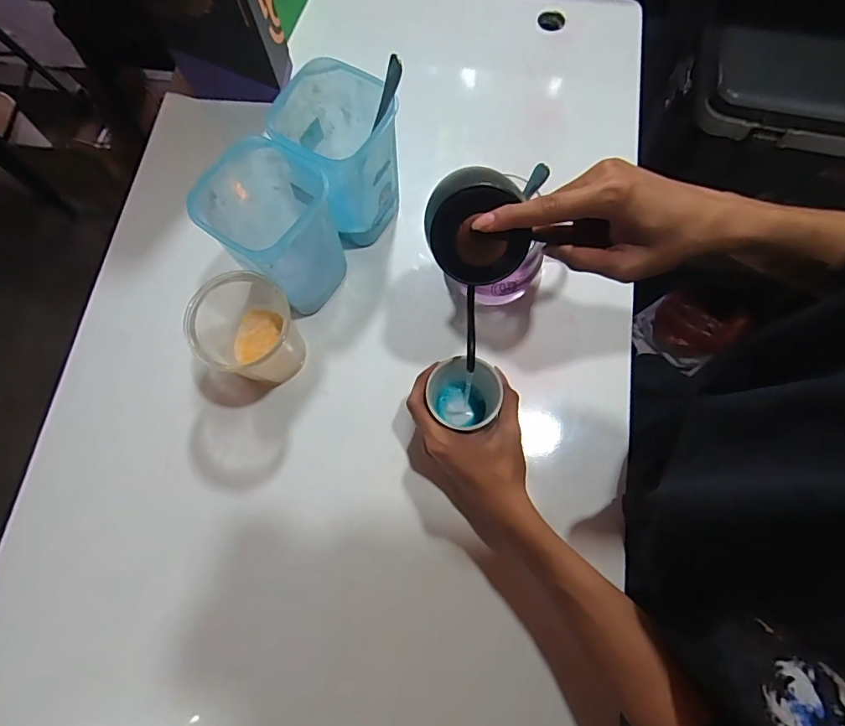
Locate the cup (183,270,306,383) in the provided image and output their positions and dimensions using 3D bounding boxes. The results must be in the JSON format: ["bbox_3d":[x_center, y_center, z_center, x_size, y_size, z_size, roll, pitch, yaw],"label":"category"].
[{"bbox_3d":[-0.162,-0.031,0.450,0.073,0.103,0.079,-1,74,2],"label":"cup"}]

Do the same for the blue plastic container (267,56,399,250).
[{"bbox_3d":[-0.082,-0.201,0.482,0.104,0.146,0.100,-1,74,2],"label":"blue plastic container"}]

